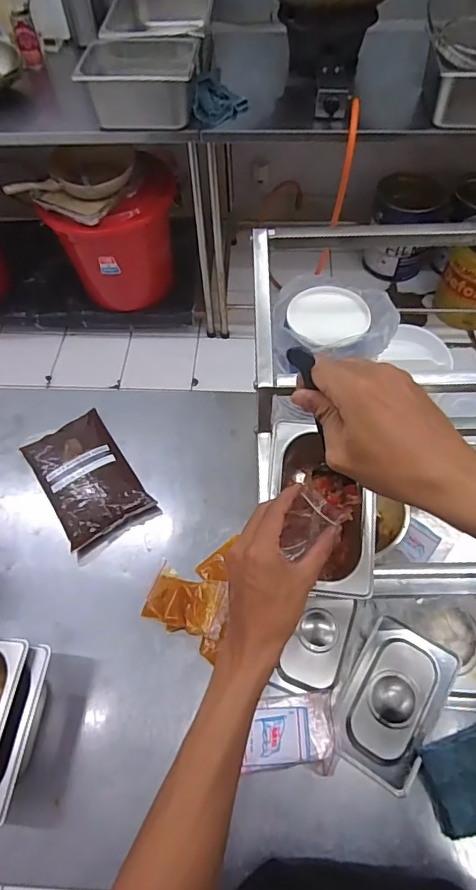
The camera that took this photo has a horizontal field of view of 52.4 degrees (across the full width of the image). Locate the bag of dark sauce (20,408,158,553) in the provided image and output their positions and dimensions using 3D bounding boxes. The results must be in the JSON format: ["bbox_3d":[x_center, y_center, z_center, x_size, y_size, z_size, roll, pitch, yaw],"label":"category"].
[{"bbox_3d":[-0.250,0.050,0.796,0.137,0.043,0.215,-31,63,-16],"label":"bag of dark sauce"}]

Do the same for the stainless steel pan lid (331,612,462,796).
[{"bbox_3d":[0.193,0.320,0.611,0.117,0.027,0.175,30,64,18],"label":"stainless steel pan lid"}]

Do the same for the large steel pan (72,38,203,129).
[{"bbox_3d":[-0.276,-1.039,1.394,0.320,0.139,0.222,-2,59,0],"label":"large steel pan"}]

